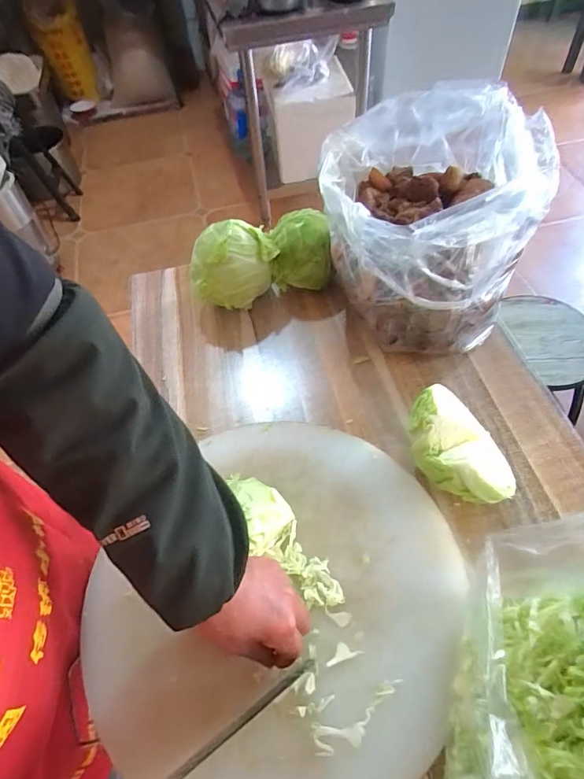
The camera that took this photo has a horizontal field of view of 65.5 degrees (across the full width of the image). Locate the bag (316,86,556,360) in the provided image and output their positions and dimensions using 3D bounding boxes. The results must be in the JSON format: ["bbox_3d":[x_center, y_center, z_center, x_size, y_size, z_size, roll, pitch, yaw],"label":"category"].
[{"bbox_3d":[0.205,-0.260,0.701,0.307,0.224,0.367,6,55,8],"label":"bag"}]

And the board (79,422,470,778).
[{"bbox_3d":[-0.010,0.216,0.497,0.373,0.025,0.397,15,57,14],"label":"board"}]

